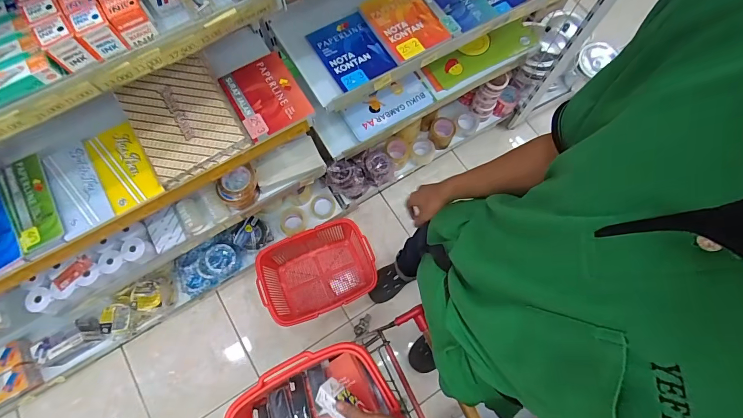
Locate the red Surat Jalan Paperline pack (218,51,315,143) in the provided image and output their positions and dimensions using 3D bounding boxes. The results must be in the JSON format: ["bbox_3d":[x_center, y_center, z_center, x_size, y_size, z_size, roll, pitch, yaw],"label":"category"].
[{"bbox_3d":[-0.252,-0.271,0.856,0.154,0.024,0.201,-30,75,-10],"label":"red Surat Jalan Paperline pack"}]

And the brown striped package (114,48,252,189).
[{"bbox_3d":[-0.433,-0.212,0.811,0.210,0.027,0.278,-30,75,-10],"label":"brown striped package"}]

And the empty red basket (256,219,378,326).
[{"bbox_3d":[-0.201,0.235,1.341,0.399,0.207,0.301,-21,74,-7],"label":"empty red basket"}]

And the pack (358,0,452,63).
[{"bbox_3d":[0.086,-0.486,0.915,0.153,0.033,0.203,-31,75,-10],"label":"pack"}]

